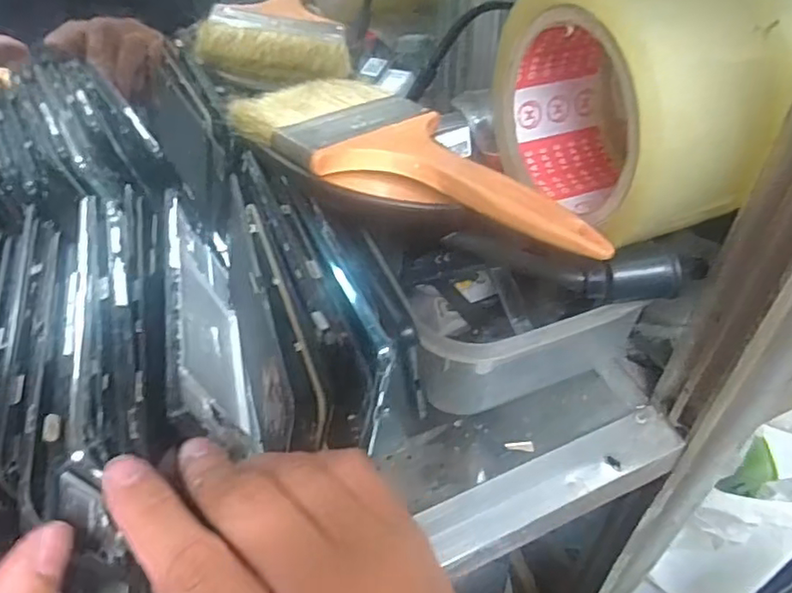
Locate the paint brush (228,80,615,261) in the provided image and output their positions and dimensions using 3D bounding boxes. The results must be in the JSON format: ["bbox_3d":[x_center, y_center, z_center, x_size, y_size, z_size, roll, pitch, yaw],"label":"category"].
[{"bbox_3d":[0.013,-0.068,0.278,0.184,0.016,0.081,26,52,25],"label":"paint brush"}]

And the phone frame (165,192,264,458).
[{"bbox_3d":[-0.093,0.018,0.308,0.006,0.085,0.145,-20,50,0],"label":"phone frame"}]

